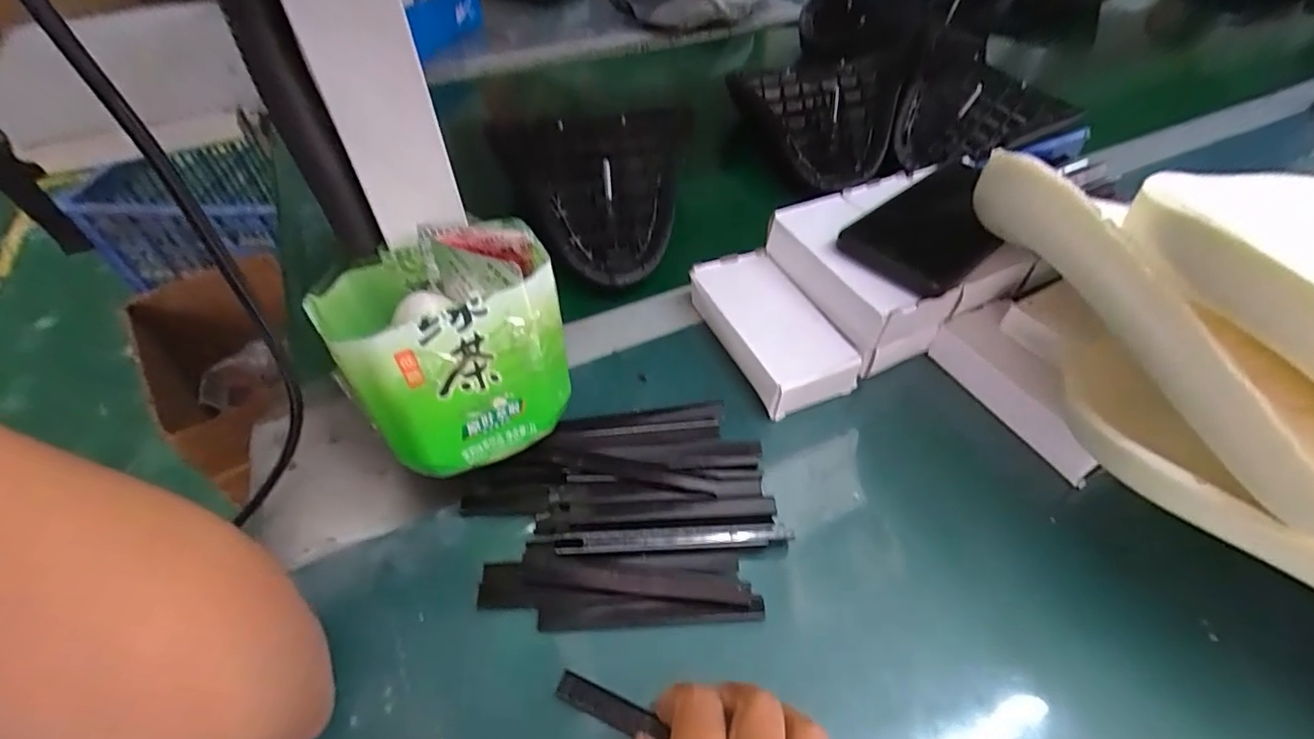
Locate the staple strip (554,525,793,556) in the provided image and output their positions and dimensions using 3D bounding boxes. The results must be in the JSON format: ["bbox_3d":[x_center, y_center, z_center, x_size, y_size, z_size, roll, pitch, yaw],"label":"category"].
[{"bbox_3d":[0.008,0.090,0.298,0.121,0.010,0.010,-2,49,-2],"label":"staple strip"}]

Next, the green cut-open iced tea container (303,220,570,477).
[{"bbox_3d":[-0.103,-0.013,0.284,0.105,0.091,0.085,-22,52,-18],"label":"green cut-open iced tea container"}]

